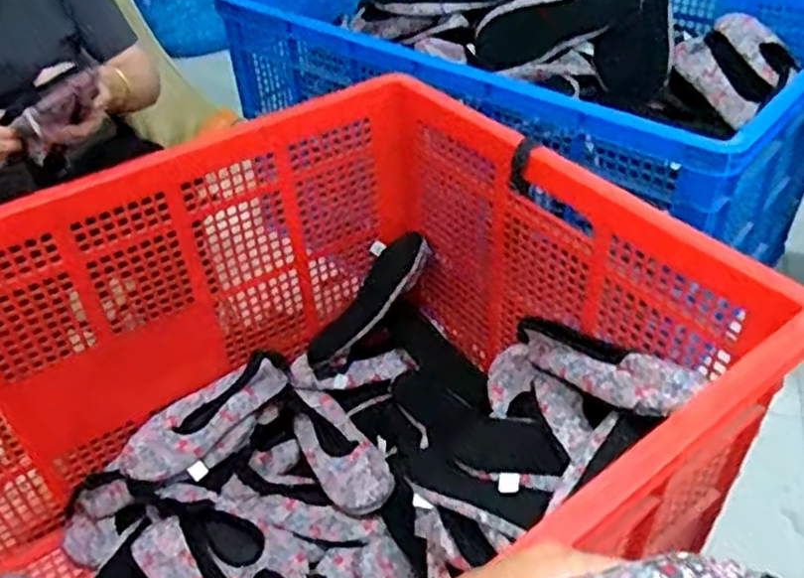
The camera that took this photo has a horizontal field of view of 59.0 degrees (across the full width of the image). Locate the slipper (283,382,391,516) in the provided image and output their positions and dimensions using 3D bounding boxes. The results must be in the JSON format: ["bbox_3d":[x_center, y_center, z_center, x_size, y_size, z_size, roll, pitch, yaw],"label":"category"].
[{"bbox_3d":[-0.097,0.227,1.048,0.092,0.059,0.249,-21,43,-19],"label":"slipper"}]

